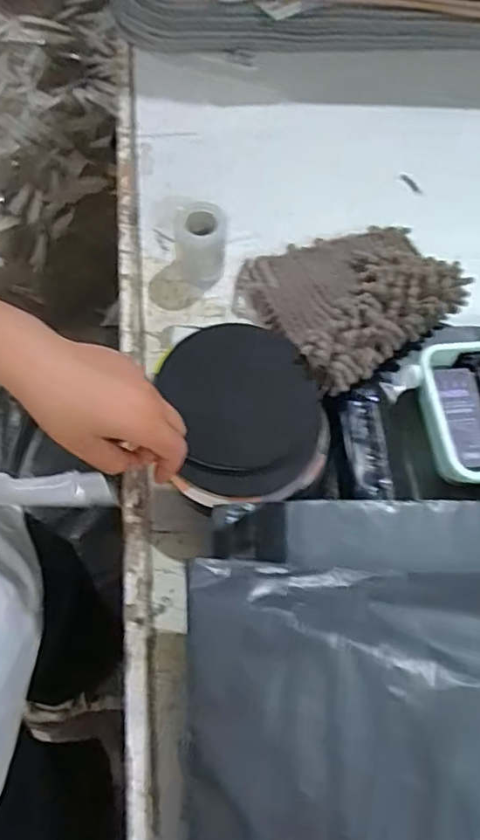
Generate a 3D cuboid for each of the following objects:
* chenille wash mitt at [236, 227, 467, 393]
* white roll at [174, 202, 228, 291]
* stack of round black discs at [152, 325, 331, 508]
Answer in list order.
[{"bbox_3d":[0.108,-0.128,0.564,0.192,0.071,0.175,-31,70,-16],"label":"chenille wash mitt"},{"bbox_3d":[-0.038,-0.173,0.591,0.046,0.069,0.056,-32,70,-17],"label":"white roll"},{"bbox_3d":[-0.001,-0.007,0.478,0.125,0.037,0.152,-17,65,-11],"label":"stack of round black discs"}]

